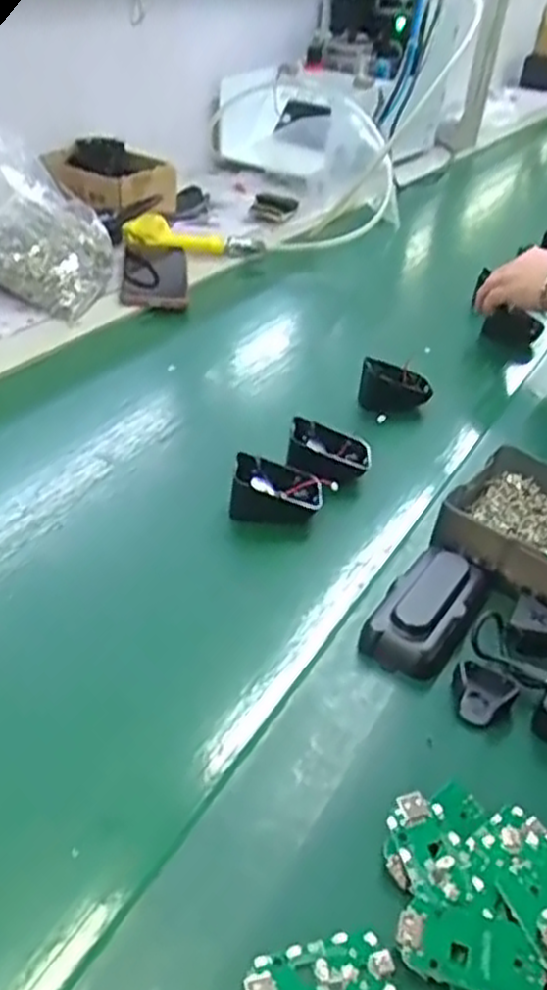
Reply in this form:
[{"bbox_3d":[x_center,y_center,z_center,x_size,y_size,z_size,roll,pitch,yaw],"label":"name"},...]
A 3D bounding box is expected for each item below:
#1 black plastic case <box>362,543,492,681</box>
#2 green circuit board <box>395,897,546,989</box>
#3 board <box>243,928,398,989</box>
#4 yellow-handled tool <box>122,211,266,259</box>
[{"bbox_3d":[0.102,0.067,0.499,0.052,0.028,0.109,24,40,23],"label":"black plastic case"},{"bbox_3d":[0.086,0.196,0.336,0.062,0.005,0.032,17,42,8],"label":"green circuit board"},{"bbox_3d":[0.020,0.203,0.325,0.063,0.005,0.034,-6,38,-16],"label":"board"},{"bbox_3d":[-0.103,-0.338,1.007,0.180,0.032,0.036,5,36,-1],"label":"yellow-handled tool"}]

